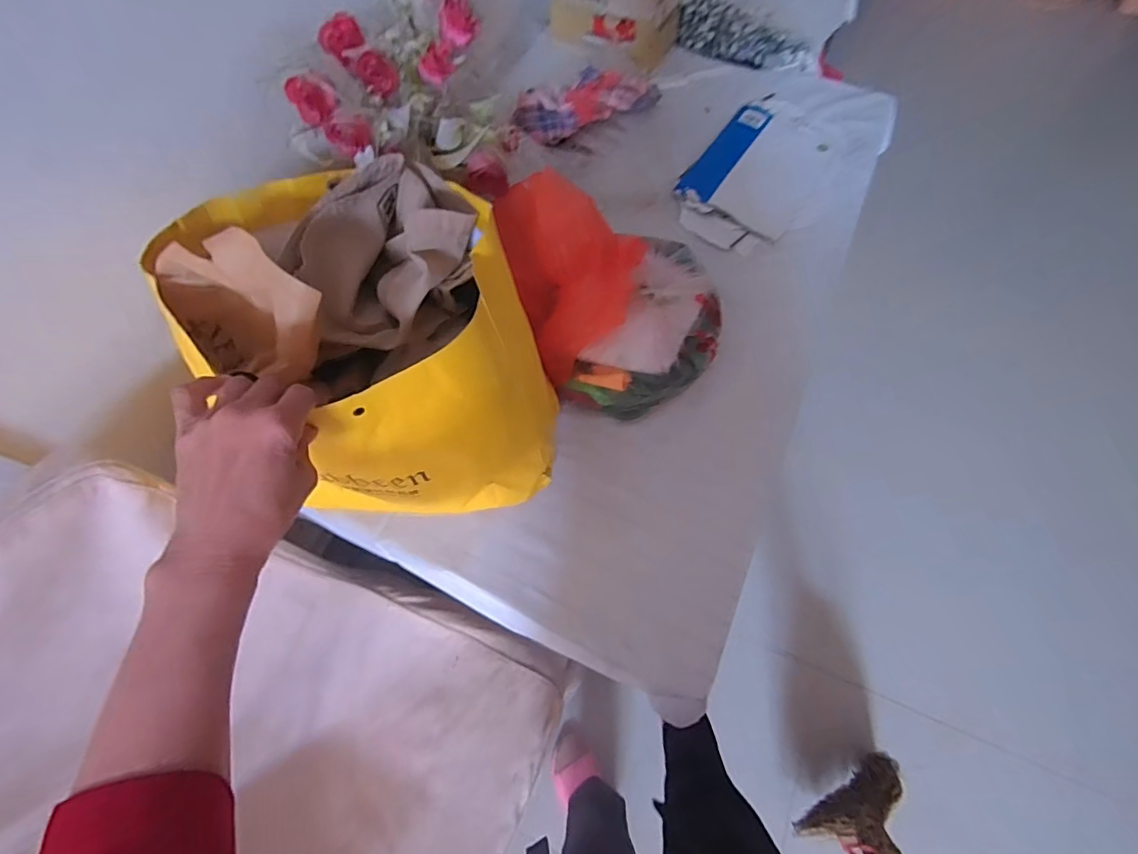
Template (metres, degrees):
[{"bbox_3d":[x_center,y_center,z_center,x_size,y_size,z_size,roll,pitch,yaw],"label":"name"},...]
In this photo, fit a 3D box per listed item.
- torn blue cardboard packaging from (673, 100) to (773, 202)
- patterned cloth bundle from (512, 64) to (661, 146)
[{"bbox_3d":[0.290,-0.510,0.937,0.066,0.011,0.278,31,69,18],"label":"torn blue cardboard packaging"},{"bbox_3d":[0.028,-0.603,0.955,0.287,0.078,0.104,-30,69,-12],"label":"patterned cloth bundle"}]

